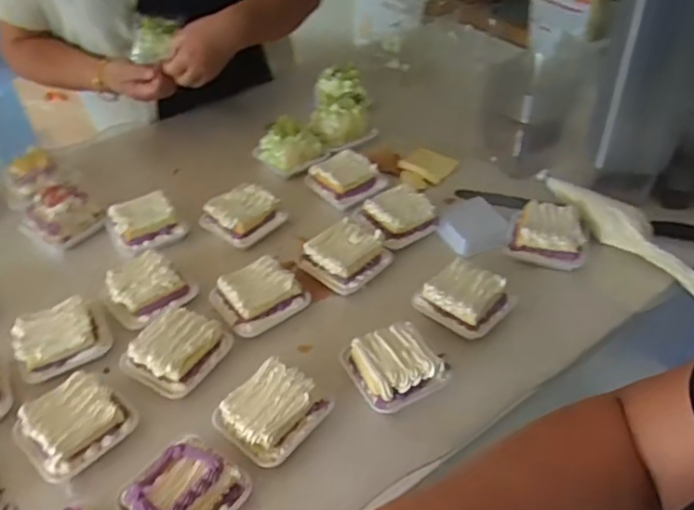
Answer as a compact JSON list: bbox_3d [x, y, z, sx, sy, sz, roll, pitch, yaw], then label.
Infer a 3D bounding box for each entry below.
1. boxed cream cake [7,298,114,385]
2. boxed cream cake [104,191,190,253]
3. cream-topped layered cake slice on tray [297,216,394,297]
[{"bbox_3d":[-0.325,0.090,0.684,0.096,0.039,0.081,-22,46,-19],"label":"boxed cream cake"},{"bbox_3d":[-0.278,-0.042,0.833,0.092,0.051,0.084,-23,46,-20],"label":"boxed cream cake"},{"bbox_3d":[-0.003,-0.005,0.767,0.094,0.035,0.095,33,54,32],"label":"cream-topped layered cake slice on tray"}]

